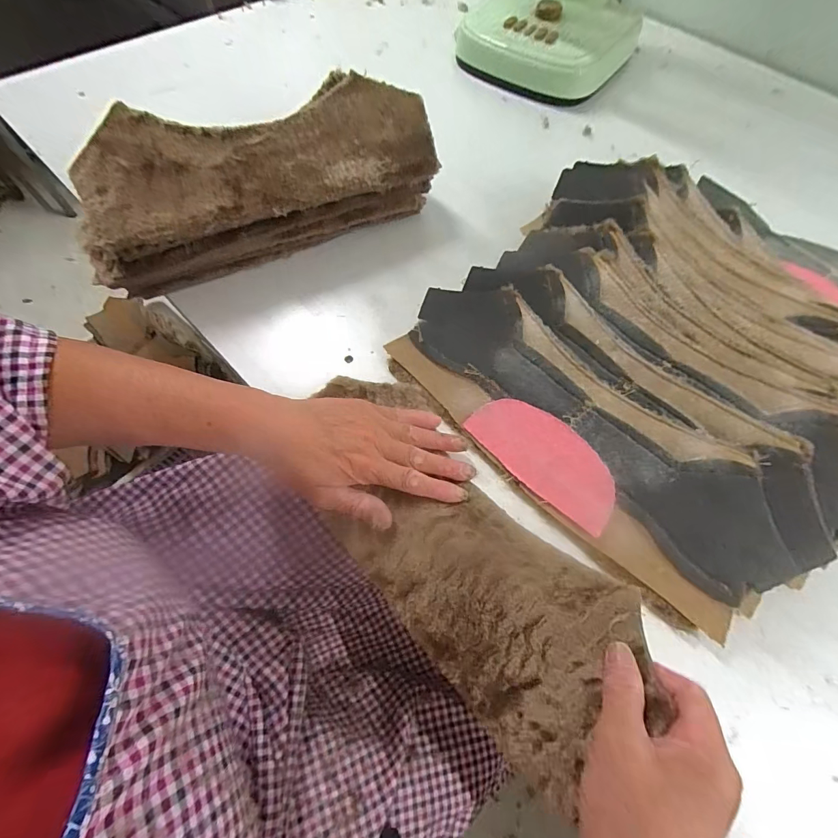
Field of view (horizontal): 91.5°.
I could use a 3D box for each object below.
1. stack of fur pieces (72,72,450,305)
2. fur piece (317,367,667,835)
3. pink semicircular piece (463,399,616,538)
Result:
[{"bbox_3d":[-0.159,-0.242,0.430,0.362,0.113,0.127,-29,68,-16],"label":"stack of fur pieces"},{"bbox_3d":[0.019,0.085,0.315,0.127,0.024,0.319,-34,62,-18],"label":"fur piece"},{"bbox_3d":[0.107,0.030,0.343,0.133,0.007,0.059,43,101,18],"label":"pink semicircular piece"}]

